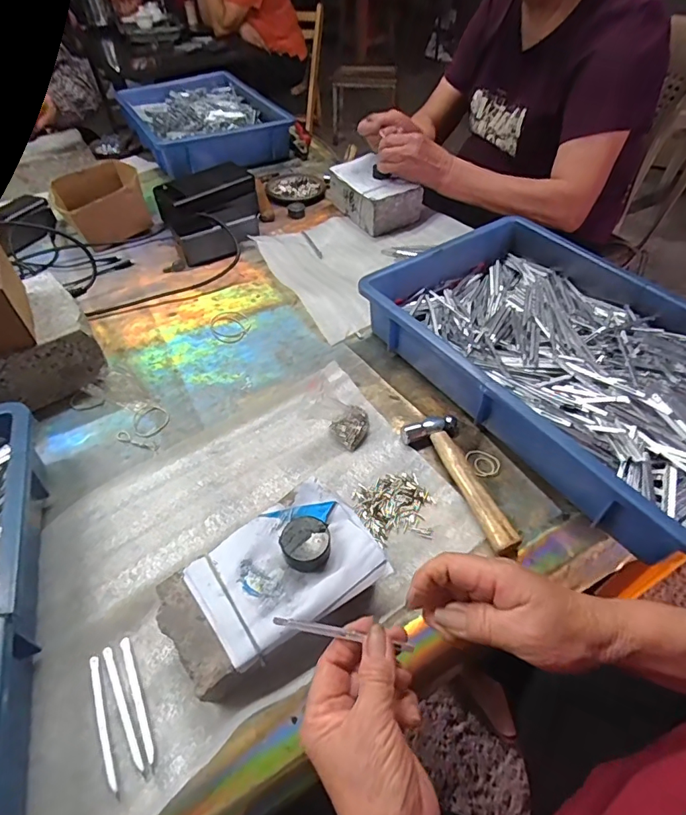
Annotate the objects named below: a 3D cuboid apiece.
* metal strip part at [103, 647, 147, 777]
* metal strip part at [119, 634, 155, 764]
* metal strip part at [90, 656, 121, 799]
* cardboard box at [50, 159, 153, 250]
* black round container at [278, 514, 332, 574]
[{"bbox_3d":[-0.159,0.218,0.337,0.008,0.004,0.091,-27,54,-21],"label":"metal strip part"},{"bbox_3d":[-0.150,0.210,0.338,0.007,0.004,0.086,-24,53,-19],"label":"metal strip part"},{"bbox_3d":[-0.170,0.223,0.327,0.008,0.005,0.091,-21,52,-17],"label":"metal strip part"},{"bbox_3d":[-0.401,-0.333,0.774,0.132,0.079,0.148,-23,52,-18],"label":"cardboard box"},{"bbox_3d":[-0.030,0.106,0.365,0.037,0.016,0.037,0,49,0],"label":"black round container"}]

